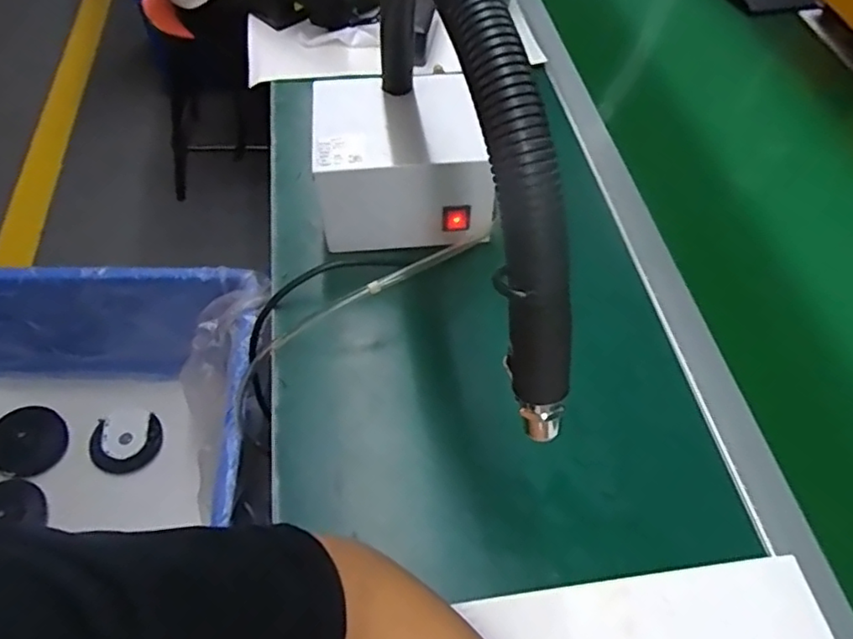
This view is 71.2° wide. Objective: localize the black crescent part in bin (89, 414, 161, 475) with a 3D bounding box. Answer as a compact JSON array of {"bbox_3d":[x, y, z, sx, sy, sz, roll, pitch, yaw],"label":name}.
[{"bbox_3d":[-0.429,0.181,0.855,0.095,0.013,0.079,-6,79,-16],"label":"black crescent part in bin"}]

